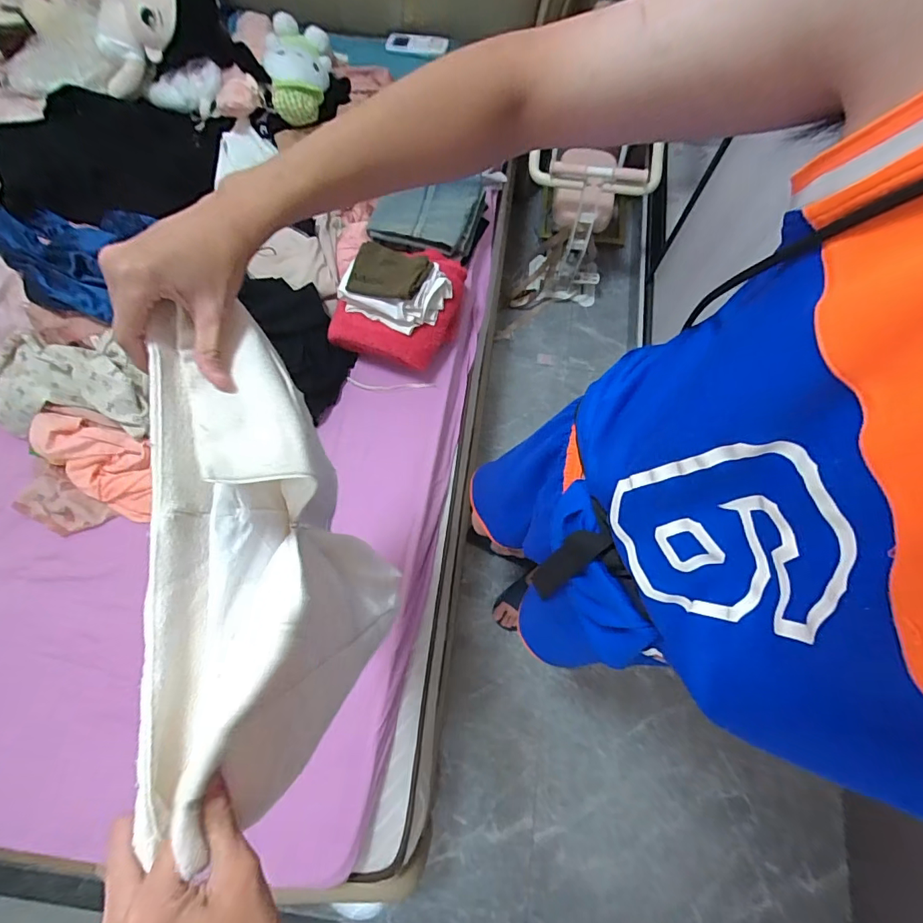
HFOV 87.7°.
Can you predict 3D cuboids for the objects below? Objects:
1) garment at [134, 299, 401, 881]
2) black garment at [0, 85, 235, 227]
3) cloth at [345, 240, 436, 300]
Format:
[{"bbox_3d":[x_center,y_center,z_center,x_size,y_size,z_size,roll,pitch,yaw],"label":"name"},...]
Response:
[{"bbox_3d":[-0.140,0.076,0.400,0.103,0.234,0.314,-8,74,0],"label":"garment"},{"bbox_3d":[-0.824,-0.734,1.142,0.511,0.170,0.199,-12,74,-1],"label":"black garment"},{"bbox_3d":[-0.144,-0.368,0.929,0.144,0.034,0.105,22,76,8],"label":"cloth"}]

